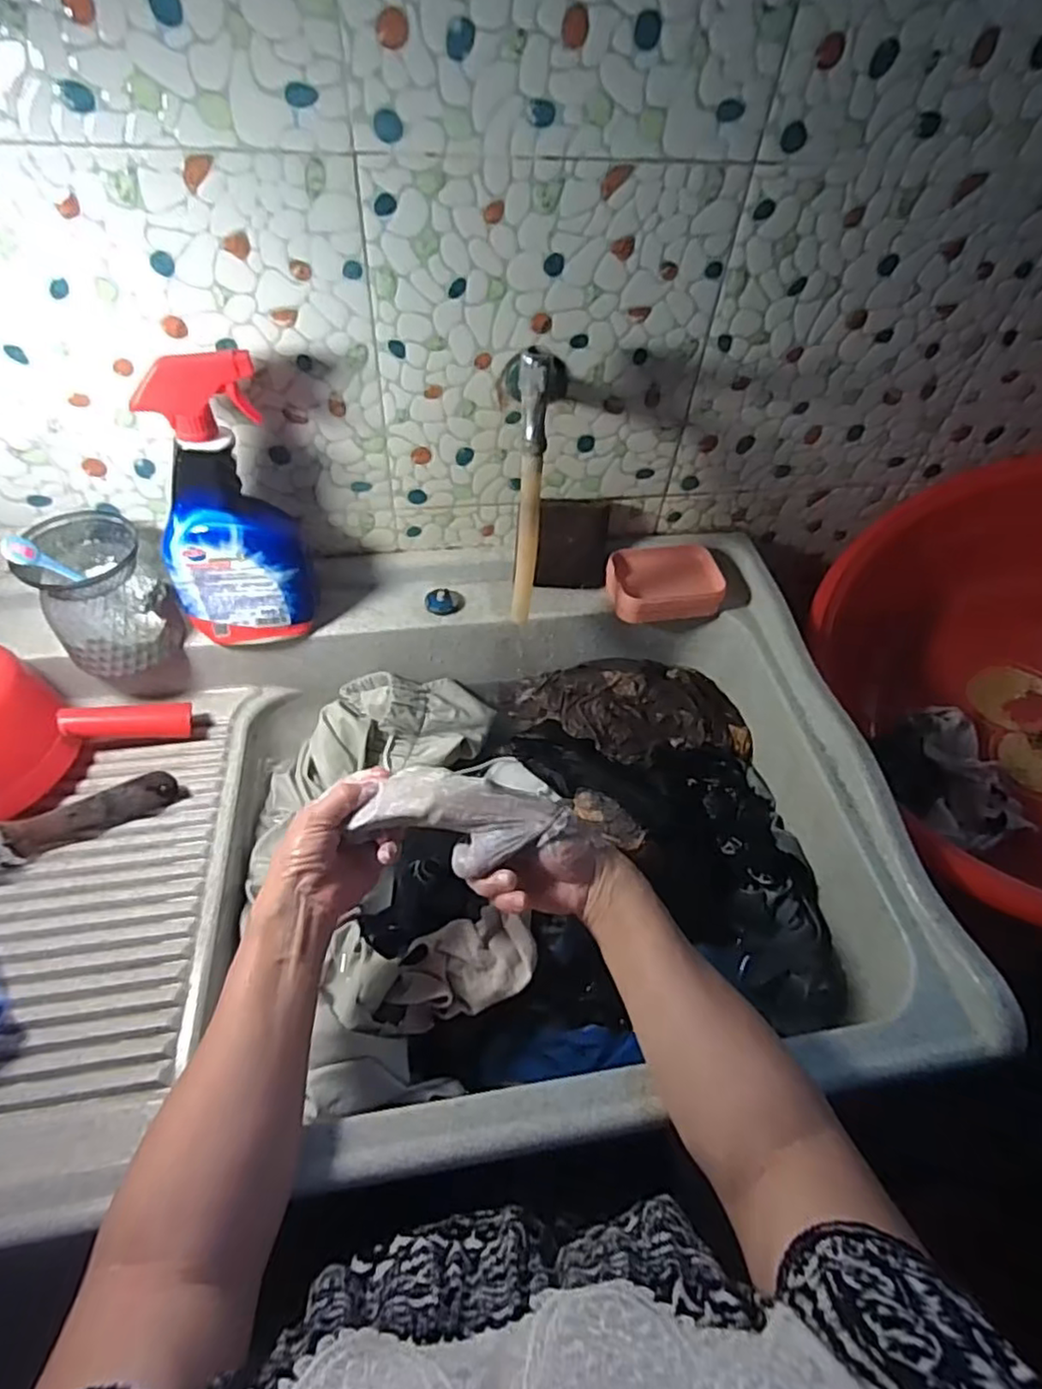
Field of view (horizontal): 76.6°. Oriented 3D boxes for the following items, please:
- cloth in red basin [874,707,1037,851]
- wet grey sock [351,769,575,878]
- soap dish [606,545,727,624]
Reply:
[{"bbox_3d":[0.472,0.090,0.723,0.094,0.064,0.153,-6,52,-8],"label":"cloth in red basin"},{"bbox_3d":[-0.042,0.097,0.500,0.156,0.043,0.067,10,52,5],"label":"wet grey sock"},{"bbox_3d":[0.162,-0.129,0.753,0.121,0.033,0.090,-8,53,-10],"label":"soap dish"}]

